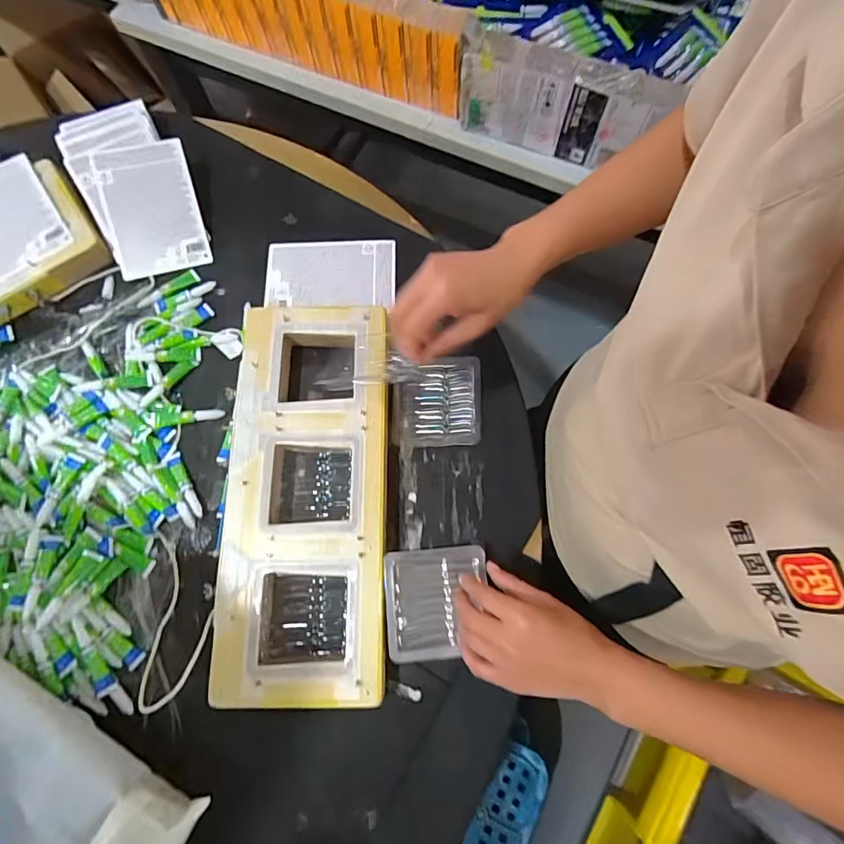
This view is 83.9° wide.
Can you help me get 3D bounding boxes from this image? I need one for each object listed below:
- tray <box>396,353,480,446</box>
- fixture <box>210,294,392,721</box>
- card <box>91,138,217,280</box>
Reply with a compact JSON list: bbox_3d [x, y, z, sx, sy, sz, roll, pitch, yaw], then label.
[{"bbox_3d":[0.019,-0.024,0.553,0.097,0.014,0.102,-3,78,9],"label":"tray"},{"bbox_3d":[-0.126,0.075,0.520,0.172,0.038,0.442,0,73,-1],"label":"fixture"},{"bbox_3d":[-0.359,-0.284,0.622,0.117,0.009,0.170,-15,93,-8],"label":"card"}]

